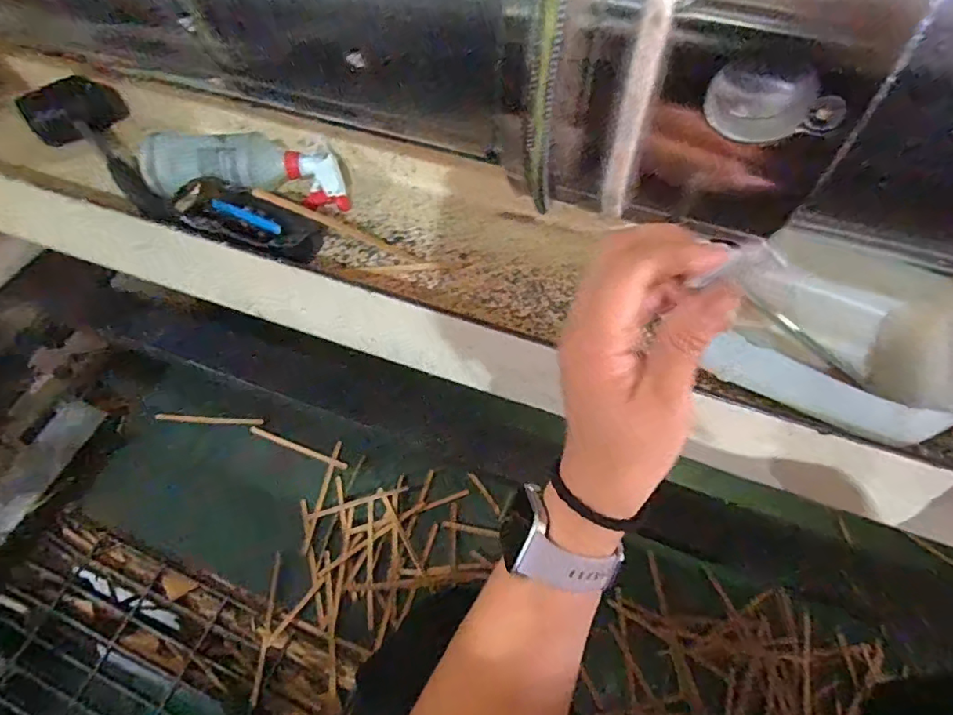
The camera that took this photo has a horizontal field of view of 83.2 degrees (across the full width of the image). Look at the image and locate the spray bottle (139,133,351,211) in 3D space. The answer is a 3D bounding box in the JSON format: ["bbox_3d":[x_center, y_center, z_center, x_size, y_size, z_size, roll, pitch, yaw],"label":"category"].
[{"bbox_3d":[-0.258,-0.209,0.609,0.221,0.072,0.077,1,56,0],"label":"spray bottle"}]

